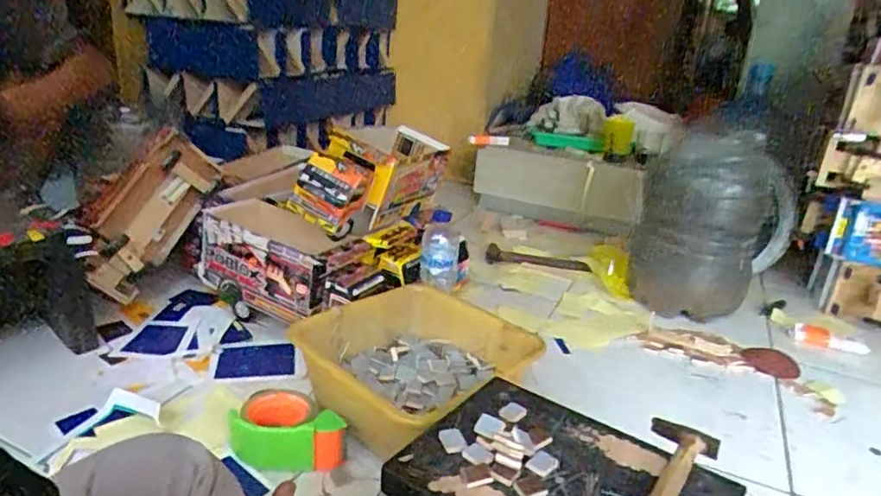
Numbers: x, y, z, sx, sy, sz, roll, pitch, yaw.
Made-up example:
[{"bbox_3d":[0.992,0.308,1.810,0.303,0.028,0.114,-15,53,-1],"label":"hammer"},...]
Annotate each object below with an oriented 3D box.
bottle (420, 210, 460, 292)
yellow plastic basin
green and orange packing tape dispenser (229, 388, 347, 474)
[{"bbox_3d":[-0.001,0.000,0.981,0.059,0.123,0.068,3,20,-1],"label":"bottle"},{"bbox_3d":[-0.042,0.154,0.809,0.288,0.103,0.261,19,25,35],"label":"yellow plastic basin"},{"bbox_3d":[-0.187,0.224,0.761,0.139,0.070,0.119,3,20,-2],"label":"green and orange packing tape dispenser"}]

